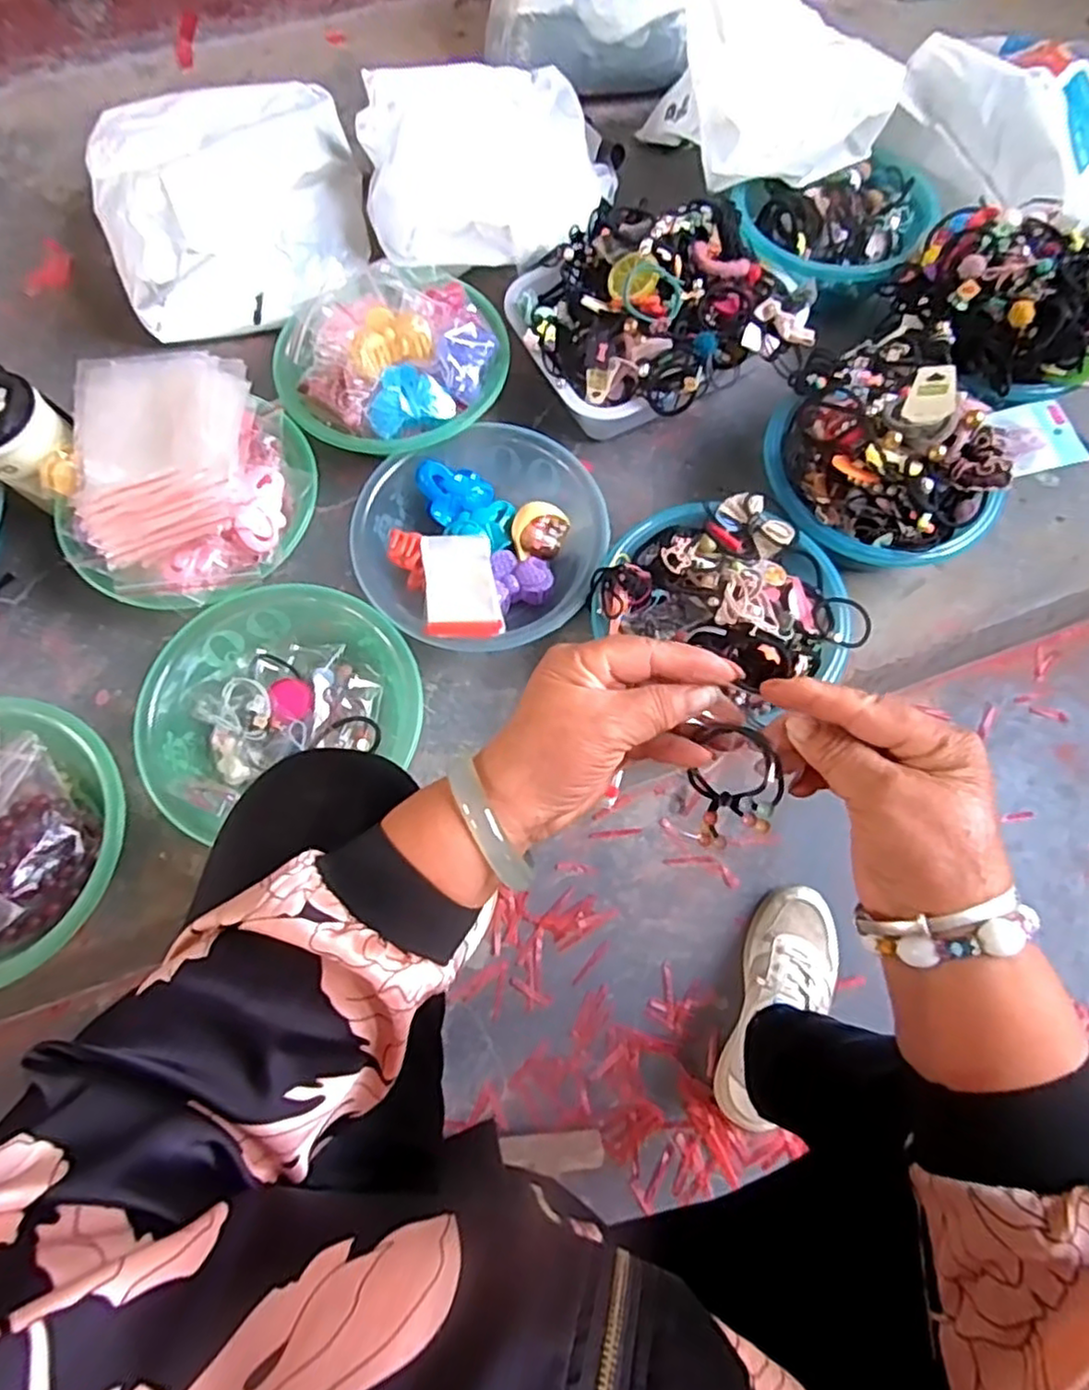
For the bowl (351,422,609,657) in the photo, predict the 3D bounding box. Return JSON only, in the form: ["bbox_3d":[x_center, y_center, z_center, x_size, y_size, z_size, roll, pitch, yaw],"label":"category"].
[{"bbox_3d":[-0.061,-0.146,0.683,0.226,0.072,0.233,0,71,-1],"label":"bowl"}]

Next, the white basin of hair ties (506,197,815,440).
[{"bbox_3d":[0.125,-0.389,0.724,0.291,0.129,0.194,-12,71,-3],"label":"white basin of hair ties"}]

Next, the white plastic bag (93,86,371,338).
[{"bbox_3d":[-0.361,-0.574,0.790,0.285,0.143,0.345,-10,71,-3],"label":"white plastic bag"}]

